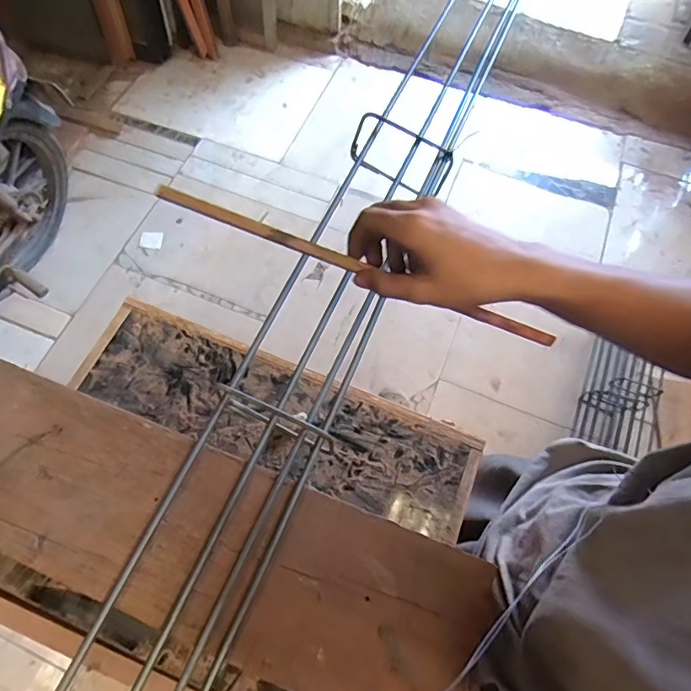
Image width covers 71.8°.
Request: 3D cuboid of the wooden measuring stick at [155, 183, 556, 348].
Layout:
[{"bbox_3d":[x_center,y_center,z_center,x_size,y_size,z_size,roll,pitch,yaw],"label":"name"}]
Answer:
[{"bbox_3d":[0.016,-0.062,0.388,0.343,0.012,0.011,20,67,-6],"label":"wooden measuring stick"}]

